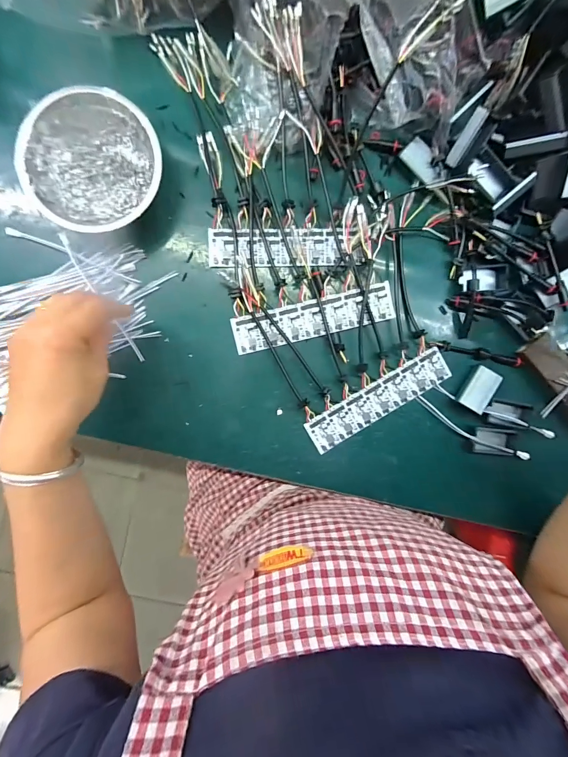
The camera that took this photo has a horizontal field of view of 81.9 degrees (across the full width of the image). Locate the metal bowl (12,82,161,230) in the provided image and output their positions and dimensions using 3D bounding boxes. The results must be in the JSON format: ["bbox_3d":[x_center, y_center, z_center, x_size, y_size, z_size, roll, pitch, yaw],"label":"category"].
[{"bbox_3d":[-0.182,-0.207,0.321,0.123,0.040,0.124,0,95,-3],"label":"metal bowl"}]

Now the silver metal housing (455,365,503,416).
[{"bbox_3d":[0.220,0.012,0.368,0.033,0.013,0.048,31,93,-6],"label":"silver metal housing"}]

